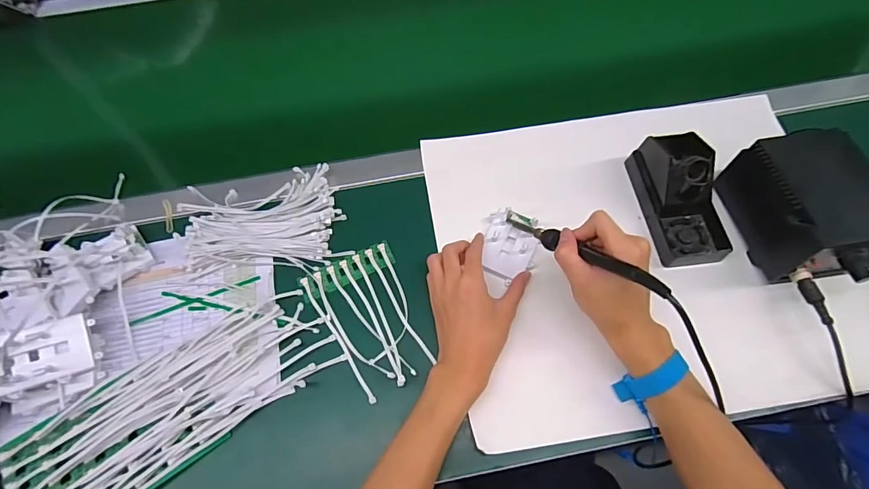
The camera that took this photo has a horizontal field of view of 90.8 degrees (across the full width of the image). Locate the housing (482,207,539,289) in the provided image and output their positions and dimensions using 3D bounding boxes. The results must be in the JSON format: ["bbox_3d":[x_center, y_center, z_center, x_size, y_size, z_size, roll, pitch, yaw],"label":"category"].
[{"bbox_3d":[0.088,0.000,0.498,0.061,0.021,0.083,11,59,10],"label":"housing"}]

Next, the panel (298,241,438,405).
[{"bbox_3d":[-0.076,0.084,0.480,0.108,0.024,0.160,-23,67,-9],"label":"panel"}]

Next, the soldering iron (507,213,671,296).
[{"bbox_3d":[0.135,0.003,0.421,0.018,0.018,0.213,-27,26,-14],"label":"soldering iron"}]

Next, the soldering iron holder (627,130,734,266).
[{"bbox_3d":[0.299,-0.057,0.508,0.079,0.084,0.154,-7,65,-3],"label":"soldering iron holder"}]

